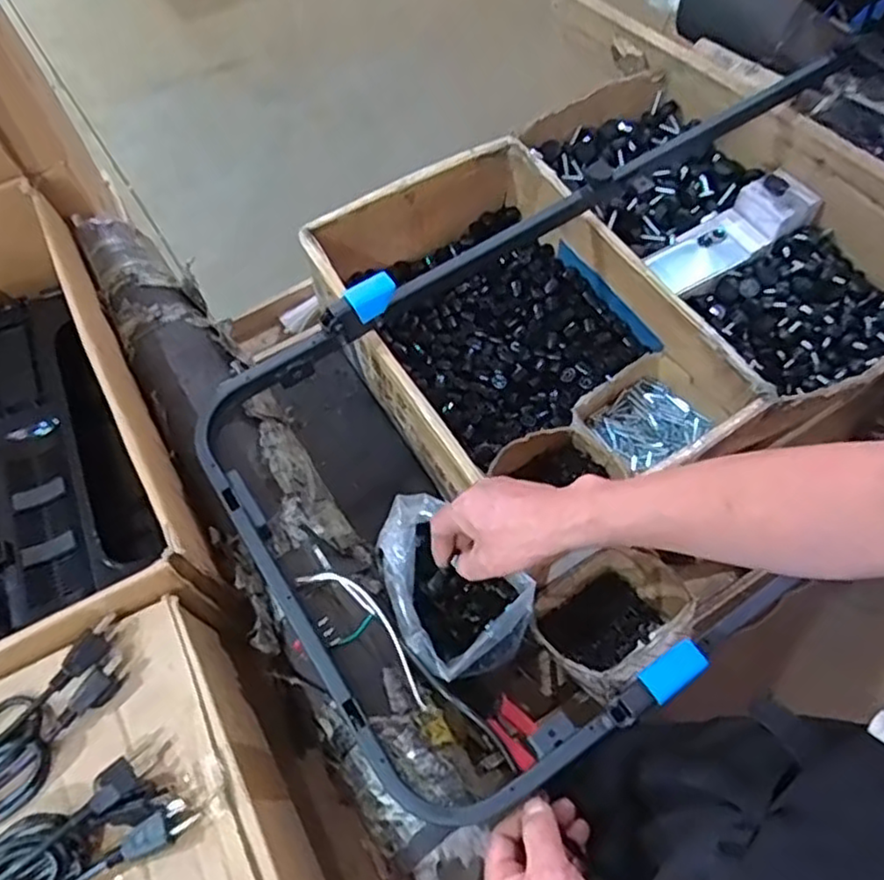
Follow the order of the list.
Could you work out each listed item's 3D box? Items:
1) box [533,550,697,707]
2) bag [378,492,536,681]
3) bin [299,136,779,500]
[{"bbox_3d":[0.195,0.207,0.809,0.171,0.105,0.133,-32,65,-14],"label":"box"},{"bbox_3d":[0.001,0.159,0.724,0.176,0.092,0.130,38,70,20],"label":"bag"},{"bbox_3d":[0.087,-0.127,0.897,0.353,0.160,0.530,-28,65,-12],"label":"bin"}]

